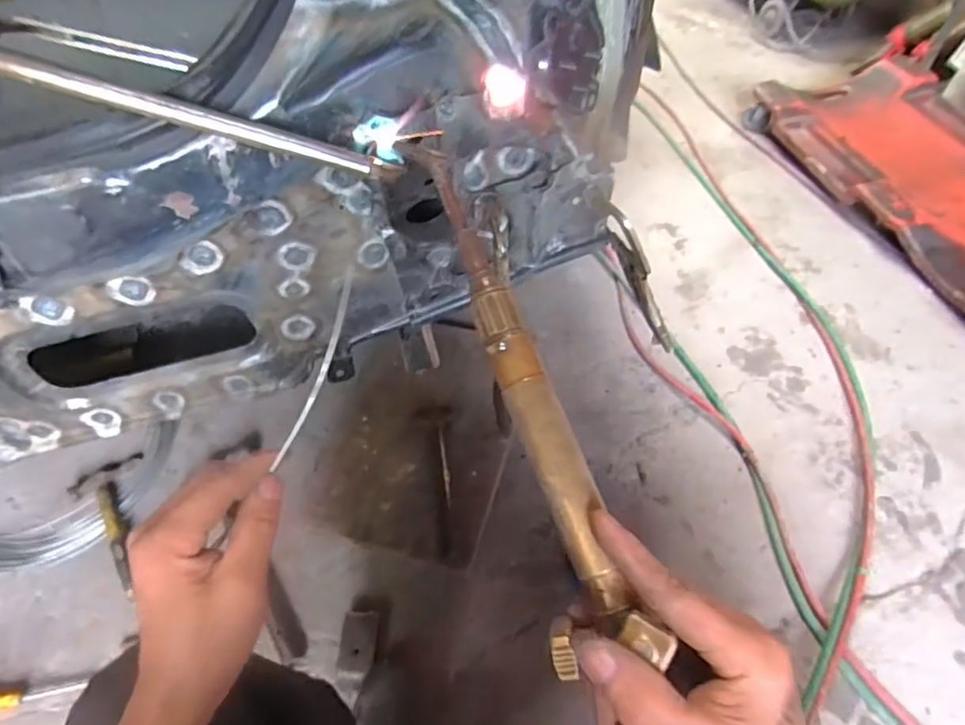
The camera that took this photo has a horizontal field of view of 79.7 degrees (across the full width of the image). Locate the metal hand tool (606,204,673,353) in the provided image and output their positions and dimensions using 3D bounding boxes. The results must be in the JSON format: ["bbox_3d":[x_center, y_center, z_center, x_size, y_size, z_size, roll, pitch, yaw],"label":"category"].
[{"bbox_3d":[0.178,-0.091,0.657,0.034,0.230,0.067,-14,49,21],"label":"metal hand tool"}]

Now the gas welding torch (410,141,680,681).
[{"bbox_3d":[0.016,0.006,0.306,0.045,0.042,0.291,-16,76,-11],"label":"gas welding torch"}]

